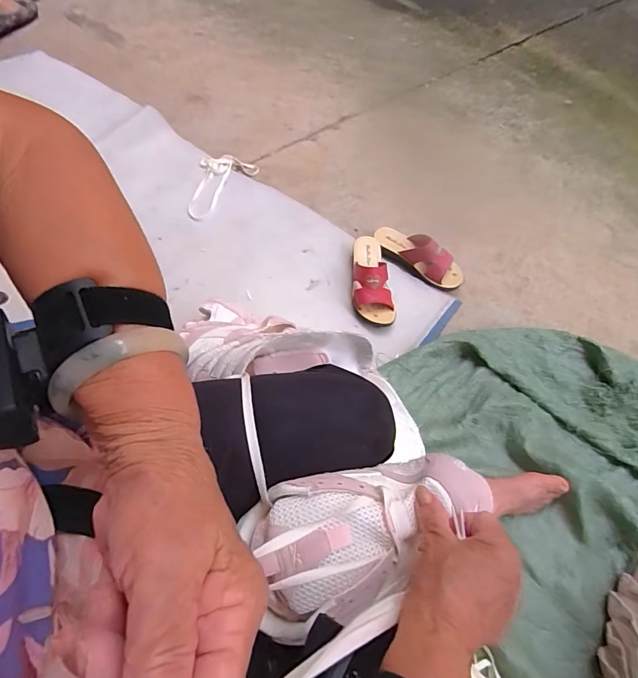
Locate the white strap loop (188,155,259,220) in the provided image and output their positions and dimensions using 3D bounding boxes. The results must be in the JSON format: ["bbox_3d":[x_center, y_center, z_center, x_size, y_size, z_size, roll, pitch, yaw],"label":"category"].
[{"bbox_3d":[-0.283,-0.406,1.056,0.144,0.025,0.244,28,64,11],"label":"white strap loop"}]

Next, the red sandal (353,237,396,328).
[{"bbox_3d":[0.112,-0.139,0.887,0.086,0.078,0.227,-7,64,-4],"label":"red sandal"}]

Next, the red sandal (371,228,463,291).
[{"bbox_3d":[0.231,-0.197,0.934,0.228,0.073,0.082,31,67,14],"label":"red sandal"}]

